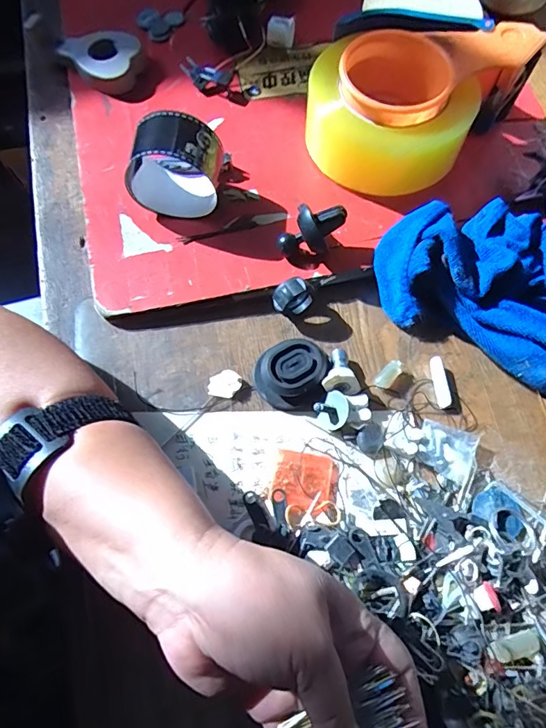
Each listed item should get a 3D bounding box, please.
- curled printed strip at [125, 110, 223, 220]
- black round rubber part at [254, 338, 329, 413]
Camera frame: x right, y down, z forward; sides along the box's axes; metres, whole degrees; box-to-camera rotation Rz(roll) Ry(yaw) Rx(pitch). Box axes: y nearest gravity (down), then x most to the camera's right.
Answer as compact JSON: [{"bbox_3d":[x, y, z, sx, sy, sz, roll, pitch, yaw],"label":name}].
[{"bbox_3d":[-0.067,-0.141,0.314,0.056,0.062,0.051,9,70,1],"label":"curled printed strip"},{"bbox_3d":[0.011,0.004,0.298,0.048,0.018,0.039,-38,75,-15],"label":"black round rubber part"}]

